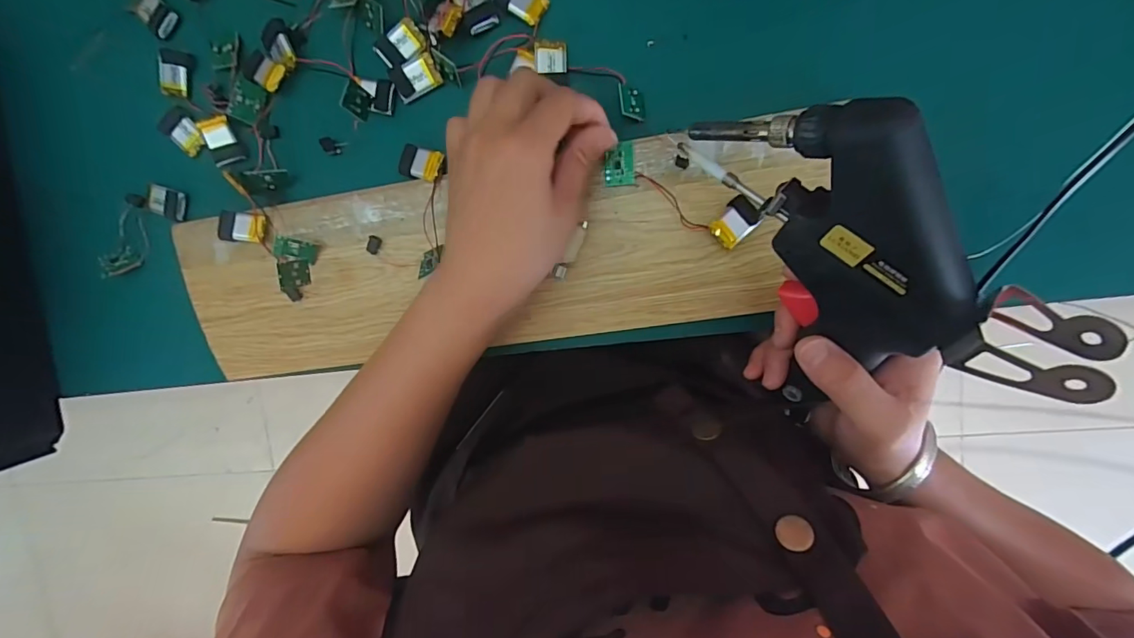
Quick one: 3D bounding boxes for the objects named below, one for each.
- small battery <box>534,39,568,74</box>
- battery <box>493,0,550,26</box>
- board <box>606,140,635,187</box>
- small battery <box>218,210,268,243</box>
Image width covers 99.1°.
[{"bbox_3d":[-0.010,-0.167,0.308,0.021,0.004,0.020,-3,95,-9],"label":"small battery"},{"bbox_3d":[-0.029,-0.202,0.306,0.030,0.005,0.019,30,99,3],"label":"battery"},{"bbox_3d":[0.033,-0.098,0.305,0.018,0.004,0.026,-2,96,7],"label":"board"},{"bbox_3d":[-0.228,-0.065,0.341,0.034,0.009,0.020,6,97,7],"label":"small battery"}]

